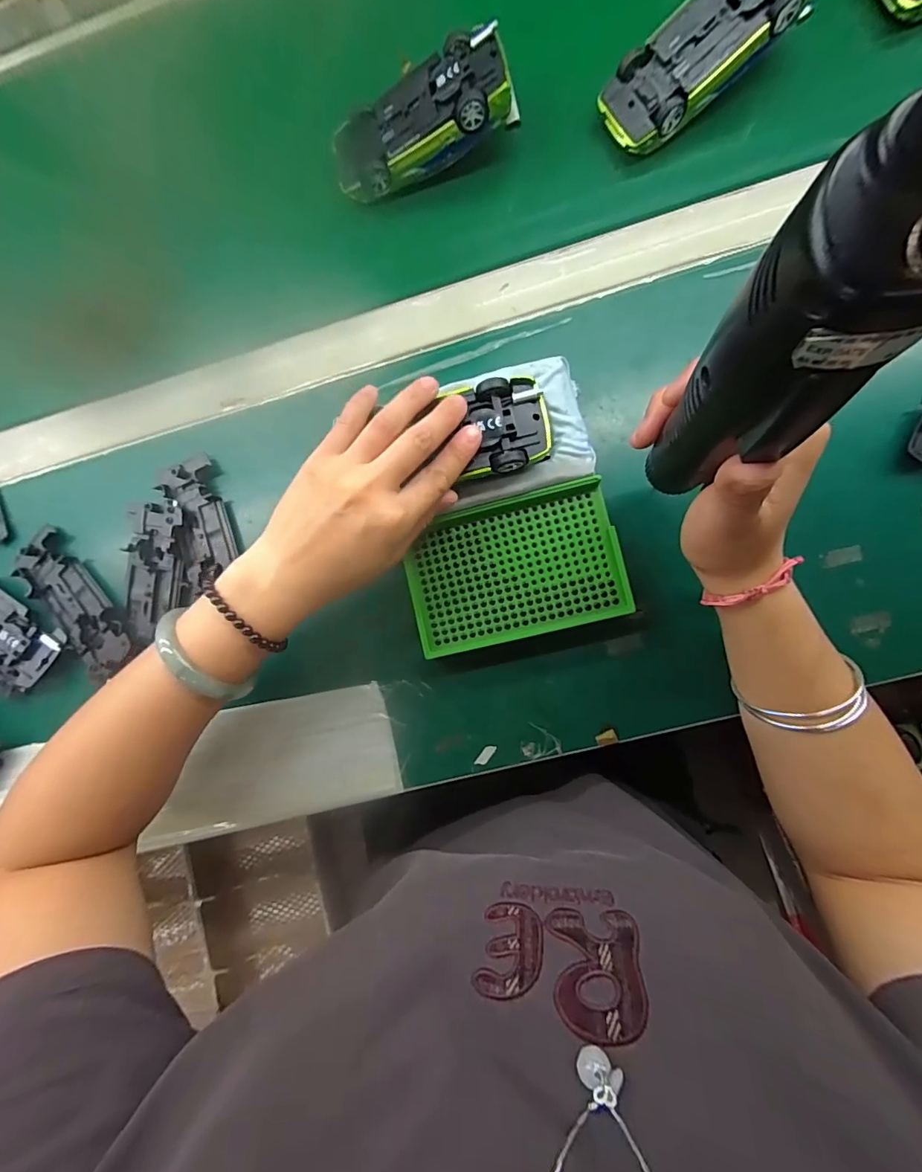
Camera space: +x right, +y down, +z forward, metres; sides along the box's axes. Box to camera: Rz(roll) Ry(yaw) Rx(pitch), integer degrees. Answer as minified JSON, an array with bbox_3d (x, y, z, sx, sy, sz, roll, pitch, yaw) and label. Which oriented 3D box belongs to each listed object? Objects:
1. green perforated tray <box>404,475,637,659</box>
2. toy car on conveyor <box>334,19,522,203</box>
[{"bbox_3d":[0.035,-0.011,0.318,0.137,0.023,0.089,-14,86,5],"label":"green perforated tray"},{"bbox_3d":[-0.028,-0.325,0.336,0.129,0.033,0.054,-13,86,20],"label":"toy car on conveyor"}]

